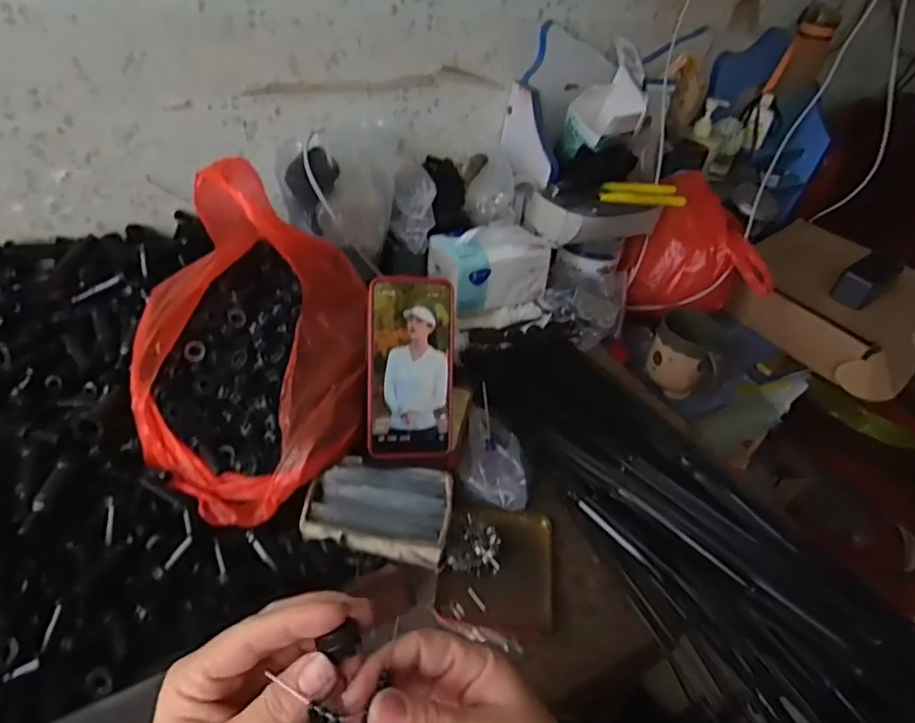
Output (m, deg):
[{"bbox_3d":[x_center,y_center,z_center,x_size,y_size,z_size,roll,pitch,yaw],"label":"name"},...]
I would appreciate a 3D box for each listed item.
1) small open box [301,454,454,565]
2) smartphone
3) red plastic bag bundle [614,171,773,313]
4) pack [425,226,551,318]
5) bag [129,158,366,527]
[{"bbox_3d":[-0.070,0.135,0.542,0.128,0.031,0.087,5,38,0],"label":"small open box"},{"bbox_3d":[-0.042,0.006,0.538,0.077,0.162,0.005,0,3,-11],"label":"smartphone"},{"bbox_3d":[0.369,-0.153,0.894,0.202,0.177,0.138,25,42,22],"label":"red plastic bag bundle"},{"bbox_3d":[0.045,-0.136,0.795,0.146,0.103,0.087,-14,42,-23],"label":"pack"},{"bbox_3d":[-0.184,-0.014,0.526,0.200,0.227,0.237,0,38,-7],"label":"bag"}]

